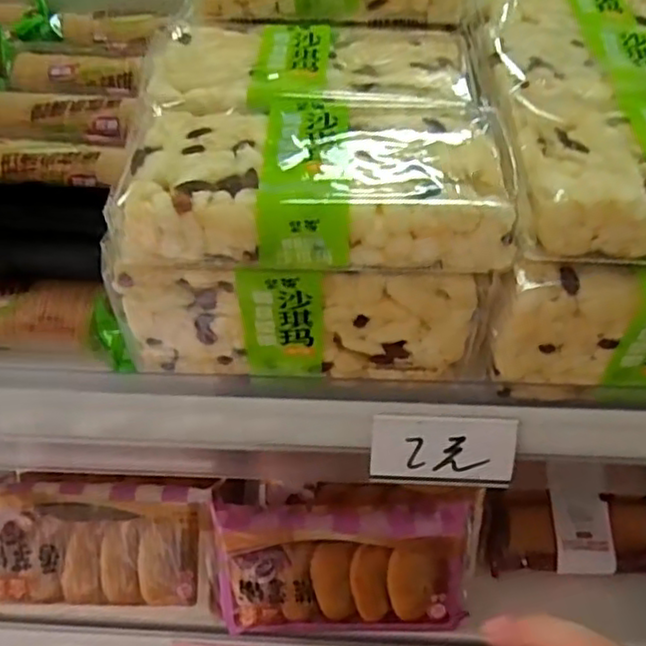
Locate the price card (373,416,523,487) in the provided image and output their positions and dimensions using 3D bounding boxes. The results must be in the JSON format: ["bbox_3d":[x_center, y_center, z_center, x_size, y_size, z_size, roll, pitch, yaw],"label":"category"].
[{"bbox_3d":[0.059,0.063,0.338,0.069,0.036,0.004,3,17,2],"label":"price card"}]

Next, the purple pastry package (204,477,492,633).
[{"bbox_3d":[0.018,0.184,0.546,0.200,0.109,0.065,-1,18,-3],"label":"purple pastry package"}]

